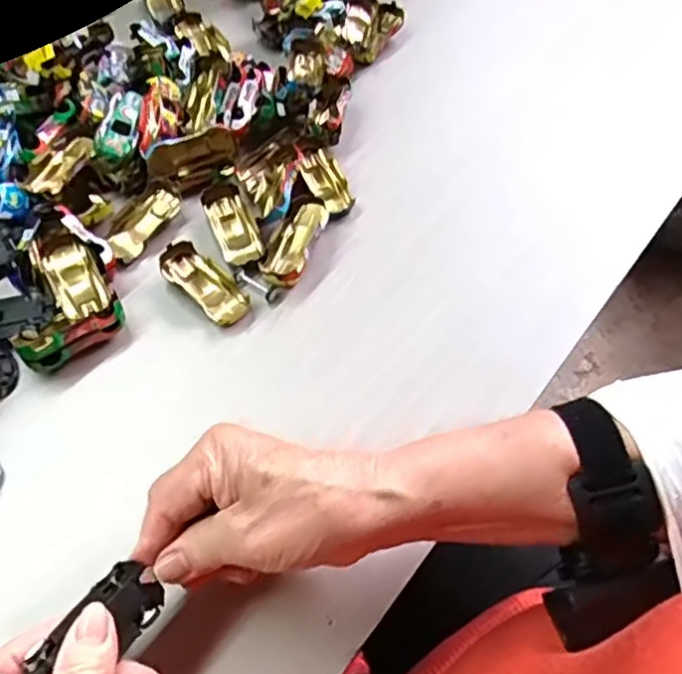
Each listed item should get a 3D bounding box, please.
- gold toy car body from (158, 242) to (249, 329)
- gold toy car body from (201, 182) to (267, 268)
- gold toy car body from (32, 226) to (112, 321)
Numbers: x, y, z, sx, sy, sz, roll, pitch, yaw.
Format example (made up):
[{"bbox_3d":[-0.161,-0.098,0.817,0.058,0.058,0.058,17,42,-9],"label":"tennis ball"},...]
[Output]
[{"bbox_3d":[-0.087,-0.036,0.432,0.062,0.018,0.029,38,65,16],"label":"gold toy car body"},{"bbox_3d":[-0.074,-0.077,0.460,0.029,0.017,0.061,-21,77,-16],"label":"gold toy car body"},{"bbox_3d":[-0.170,-0.040,0.422,0.031,0.020,0.066,-26,66,-18],"label":"gold toy car body"}]

